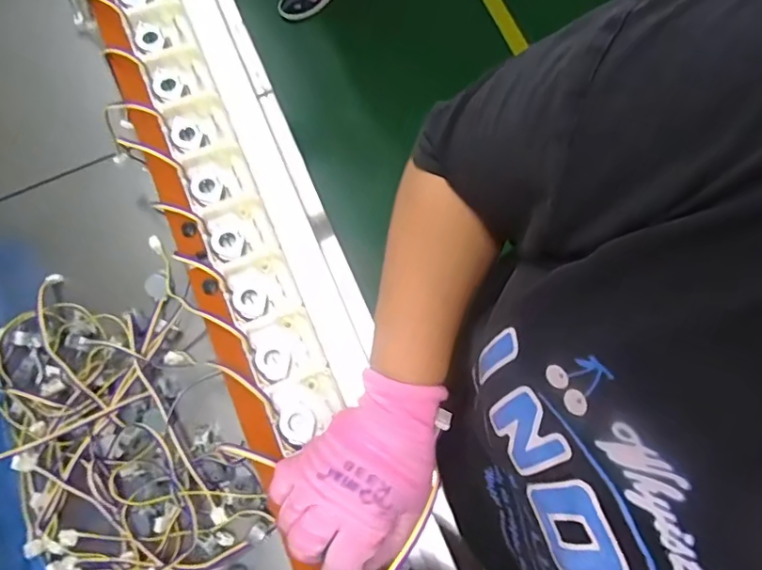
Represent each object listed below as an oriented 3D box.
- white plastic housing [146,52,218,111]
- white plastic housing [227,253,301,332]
[{"bbox_3d":[-0.170,-0.174,0.453,0.048,0.014,0.050,-22,77,-4],"label":"white plastic housing"},{"bbox_3d":[-0.091,0.003,0.412,0.047,0.015,0.048,-26,77,-5],"label":"white plastic housing"}]

